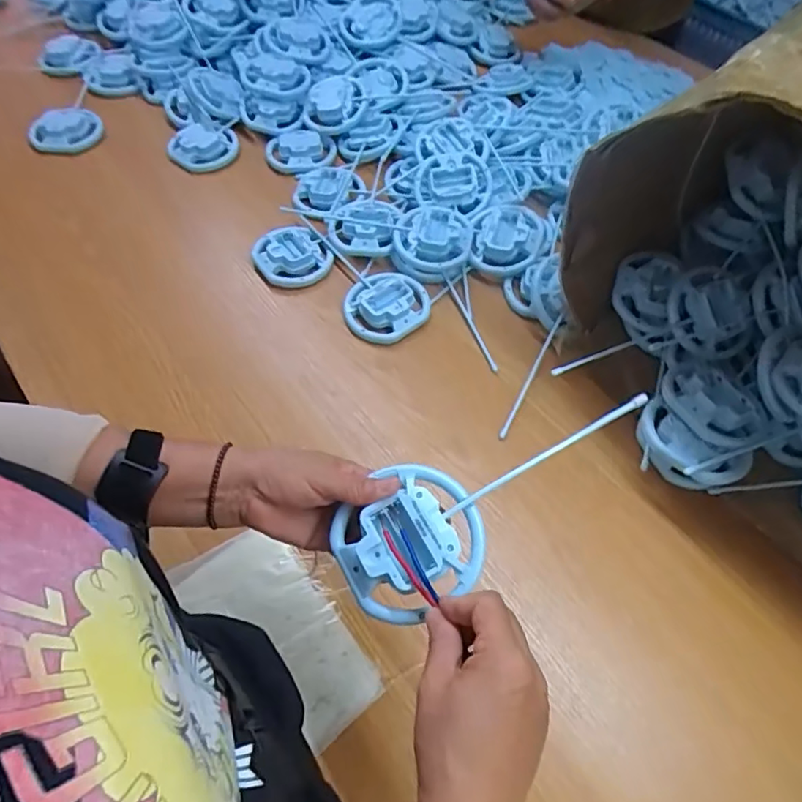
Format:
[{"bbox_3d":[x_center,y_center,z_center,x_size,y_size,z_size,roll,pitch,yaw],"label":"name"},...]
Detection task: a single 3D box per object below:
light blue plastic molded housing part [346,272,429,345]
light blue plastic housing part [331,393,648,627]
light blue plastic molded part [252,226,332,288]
[{"bbox_3d":[-0.018,-0.119,0.703,0.102,0.031,0.095,-8,58,-6],"label":"light blue plastic molded housing part"},{"bbox_3d":[0.064,0.059,0.400,0.237,0.032,0.089,-30,59,-10],"label":"light blue plastic housing part"},{"bbox_3d":[-0.143,-0.190,0.756,0.094,0.020,0.094,5,62,-9],"label":"light blue plastic molded part"}]

